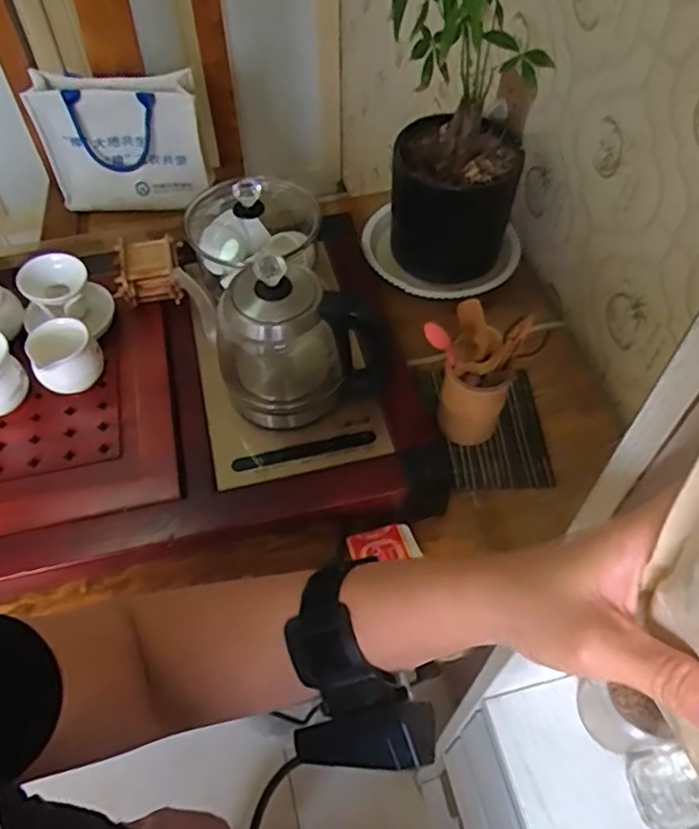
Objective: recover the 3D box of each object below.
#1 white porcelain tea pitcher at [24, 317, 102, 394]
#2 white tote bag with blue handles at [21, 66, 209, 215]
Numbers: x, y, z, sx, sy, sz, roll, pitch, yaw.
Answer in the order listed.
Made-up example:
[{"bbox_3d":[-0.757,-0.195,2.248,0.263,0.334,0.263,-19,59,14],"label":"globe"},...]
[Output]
[{"bbox_3d":[-0.324,-0.065,0.759,0.074,0.059,0.070,-26,59,-17],"label":"white porcelain tea pitcher"},{"bbox_3d":[-0.473,-0.551,1.382,0.327,0.276,0.063,-5,55,-4],"label":"white tote bag with blue handles"}]

